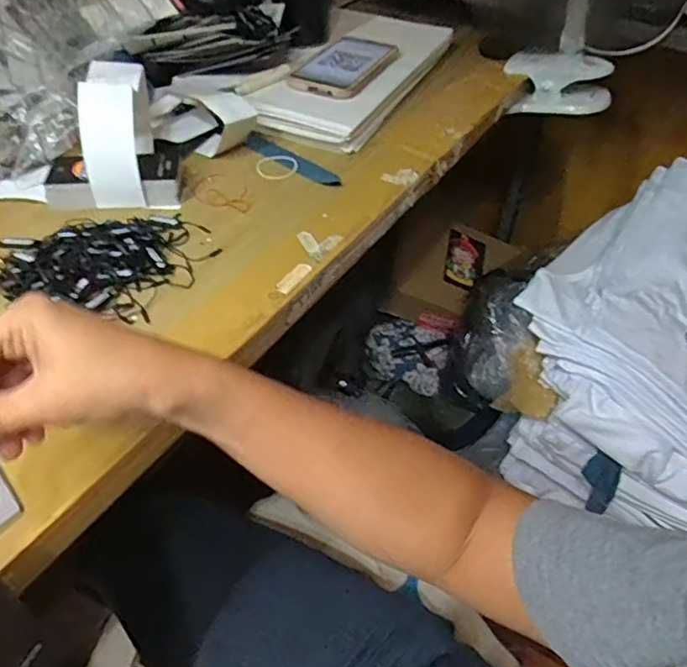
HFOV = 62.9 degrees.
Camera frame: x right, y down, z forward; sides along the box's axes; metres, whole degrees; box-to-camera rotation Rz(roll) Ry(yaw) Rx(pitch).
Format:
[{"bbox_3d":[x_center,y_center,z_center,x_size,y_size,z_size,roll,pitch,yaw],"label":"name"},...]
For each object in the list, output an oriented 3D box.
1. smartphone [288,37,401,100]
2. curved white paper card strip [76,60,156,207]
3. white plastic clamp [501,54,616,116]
[{"bbox_3d":[-0.001,-0.310,0.652,0.081,0.014,0.151,21,52,15],"label":"smartphone"},{"bbox_3d":[-0.195,-0.174,0.490,0.055,0.087,0.097,-7,47,-10],"label":"curved white paper card strip"},{"bbox_3d":[0.280,-0.326,0.736,0.138,0.064,0.044,17,48,13],"label":"white plastic clamp"}]

